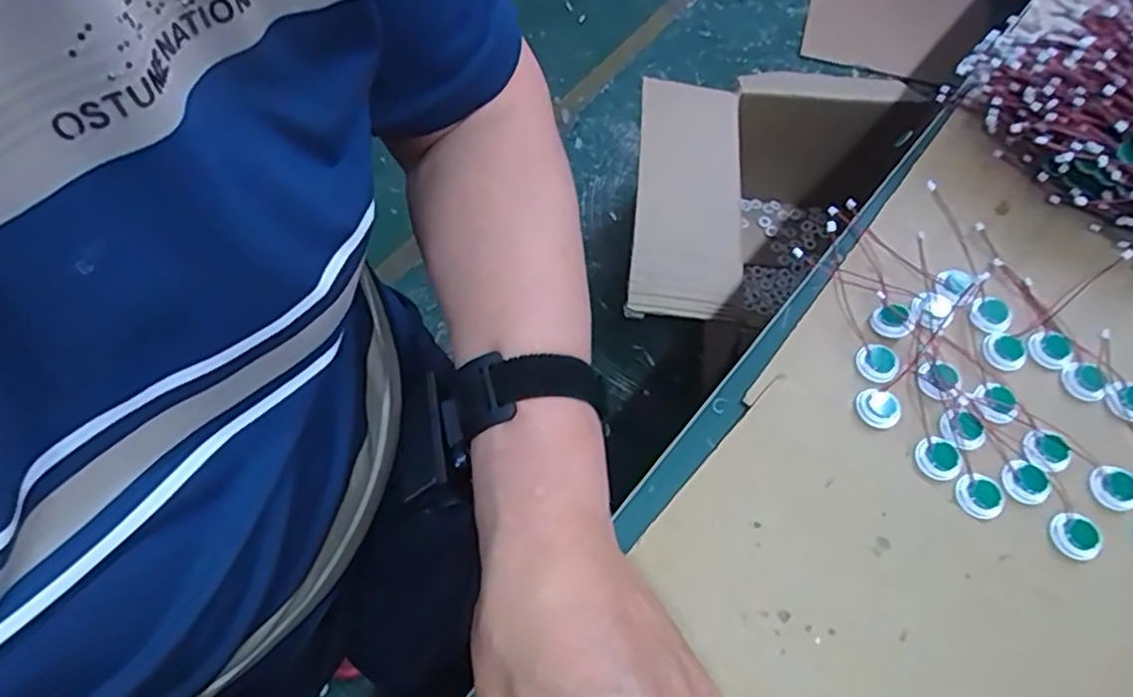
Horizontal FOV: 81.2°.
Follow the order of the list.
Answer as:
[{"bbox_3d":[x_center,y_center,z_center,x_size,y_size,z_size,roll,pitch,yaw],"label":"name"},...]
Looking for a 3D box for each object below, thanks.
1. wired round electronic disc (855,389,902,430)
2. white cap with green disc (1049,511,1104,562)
[{"bbox_3d":[0.170,0.032,0.360,0.023,0.004,0.021,0,64,0],"label":"wired round electronic disc"},{"bbox_3d":[0.256,0.093,0.331,0.022,0.006,0.023,0,64,0],"label":"white cap with green disc"}]

